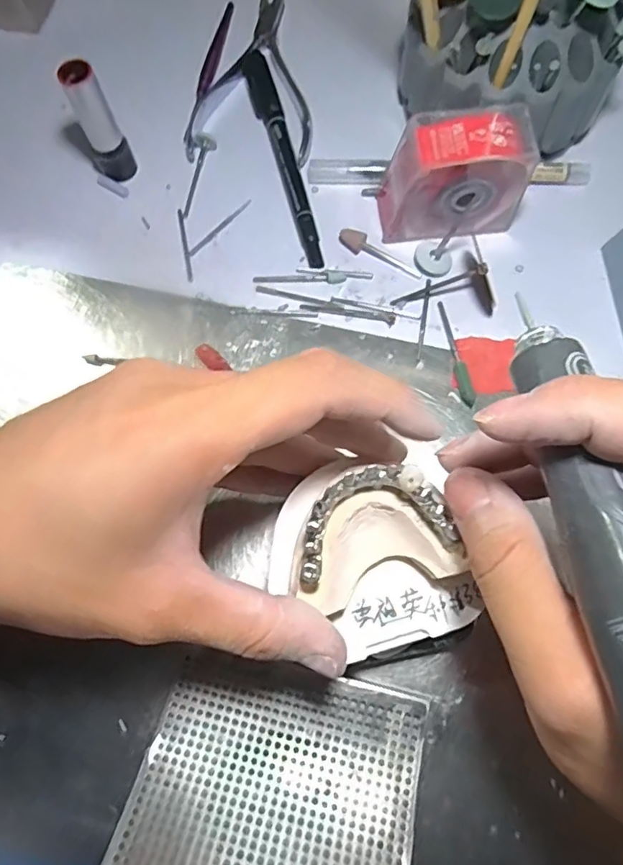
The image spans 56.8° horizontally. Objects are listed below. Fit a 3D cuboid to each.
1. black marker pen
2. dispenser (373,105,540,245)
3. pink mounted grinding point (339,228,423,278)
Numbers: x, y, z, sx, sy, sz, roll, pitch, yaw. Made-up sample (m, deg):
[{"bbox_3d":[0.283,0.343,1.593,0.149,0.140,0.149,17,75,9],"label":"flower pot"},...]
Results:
[{"bbox_3d":[-0.015,-0.149,0.306,0.014,0.010,0.140,-15,72,-2],"label":"black marker pen"},{"bbox_3d":[0.067,-0.119,0.271,0.063,0.052,0.031,-5,72,1],"label":"dispenser"},{"bbox_3d":[0.035,-0.090,0.286,0.044,0.007,0.009,26,75,10],"label":"pink mounted grinding point"}]

